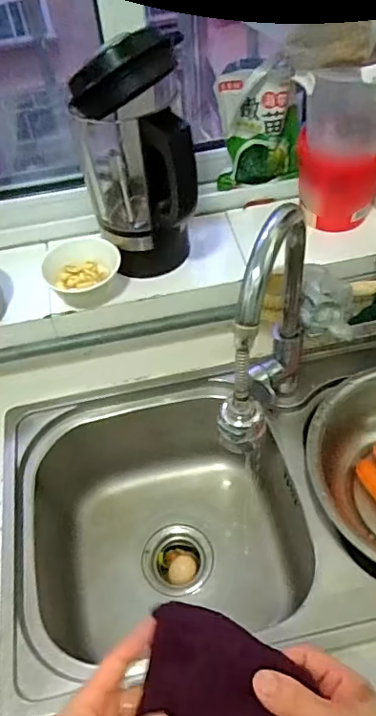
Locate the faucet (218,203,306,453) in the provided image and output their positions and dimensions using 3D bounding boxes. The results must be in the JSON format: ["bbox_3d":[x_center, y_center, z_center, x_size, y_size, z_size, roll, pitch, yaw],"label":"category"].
[{"bbox_3d":[0.087,-0.005,0.614,0.058,0.325,0.210,16,54,17],"label":"faucet"}]

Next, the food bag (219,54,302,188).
[{"bbox_3d":[0.109,-0.358,0.840,0.122,0.184,0.049,-1,51,4],"label":"food bag"}]

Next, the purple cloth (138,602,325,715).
[{"bbox_3d":[0.028,0.240,0.369,0.113,0.017,0.118,7,69,0],"label":"purple cloth"}]

